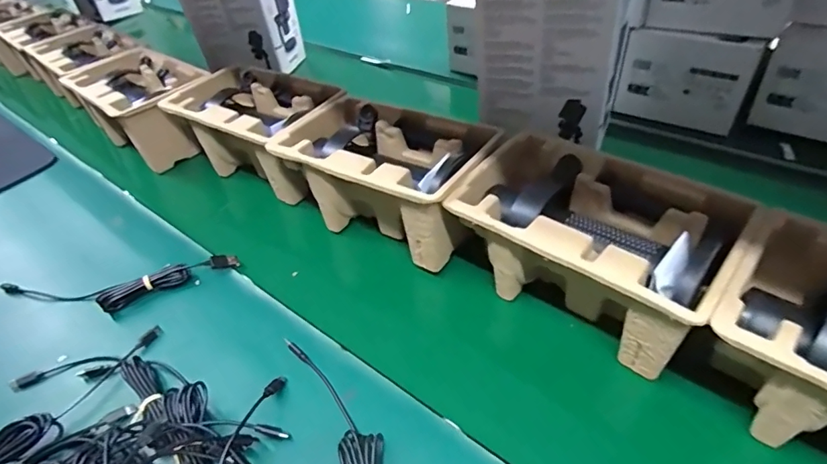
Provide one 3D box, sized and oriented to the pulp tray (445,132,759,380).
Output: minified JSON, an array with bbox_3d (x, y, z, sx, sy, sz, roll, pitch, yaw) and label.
[{"bbox_3d":[0.154,0.015,0.426,0.222,0.109,0.139,29,48,33],"label":"pulp tray"}]

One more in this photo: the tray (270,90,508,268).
[{"bbox_3d":[-0.033,-0.061,0.533,0.230,0.108,0.138,20,44,26],"label":"tray"}]

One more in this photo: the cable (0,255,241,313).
[{"bbox_3d":[-0.330,0.059,0.507,0.264,0.025,0.056,-4,39,-2],"label":"cable"}]

